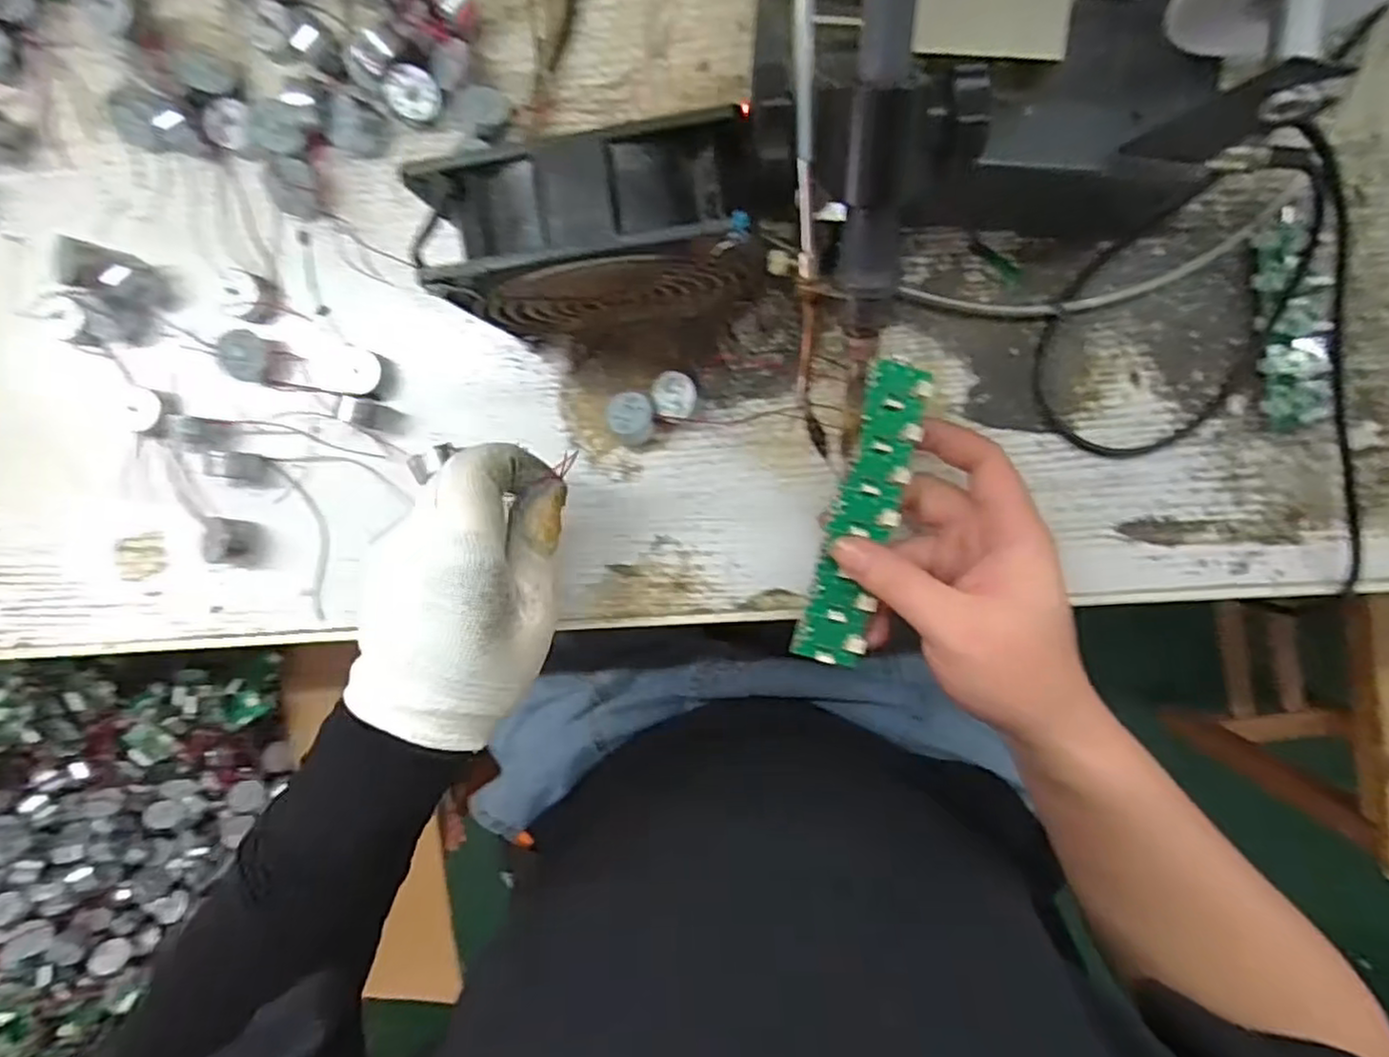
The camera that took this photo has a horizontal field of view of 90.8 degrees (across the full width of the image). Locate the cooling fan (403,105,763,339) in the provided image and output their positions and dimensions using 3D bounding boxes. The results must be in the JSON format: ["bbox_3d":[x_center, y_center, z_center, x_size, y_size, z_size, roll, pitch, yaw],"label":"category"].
[{"bbox_3d":[-0.037,-0.114,0.288,0.121,0.119,0.050,-6,95,3],"label":"cooling fan"}]

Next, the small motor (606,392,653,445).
[{"bbox_3d":[-0.031,-0.055,0.344,0.022,0.020,0.025,2,96,3],"label":"small motor"}]

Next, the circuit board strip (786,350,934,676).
[{"bbox_3d":[0.077,-0.006,0.310,0.029,0.006,0.139,15,93,1],"label":"circuit board strip"}]

